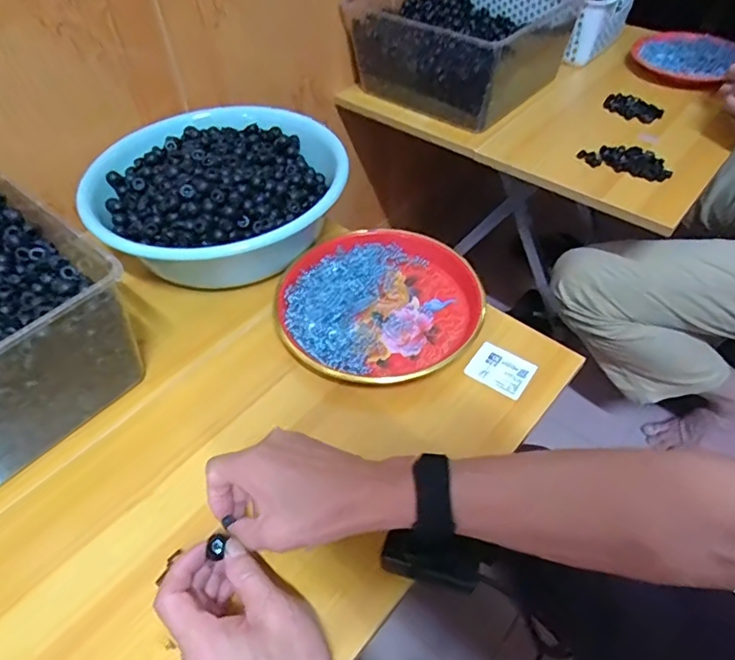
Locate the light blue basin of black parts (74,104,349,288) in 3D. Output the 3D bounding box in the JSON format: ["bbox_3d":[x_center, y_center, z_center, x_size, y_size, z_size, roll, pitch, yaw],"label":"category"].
[{"bbox_3d":[-0.180,-0.158,0.637,0.272,0.096,0.281,24,55,21],"label":"light blue basin of black parts"}]

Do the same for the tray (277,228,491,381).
[{"bbox_3d":[0.009,-0.033,0.574,0.212,0.032,0.198,-1,50,1],"label":"tray"}]

